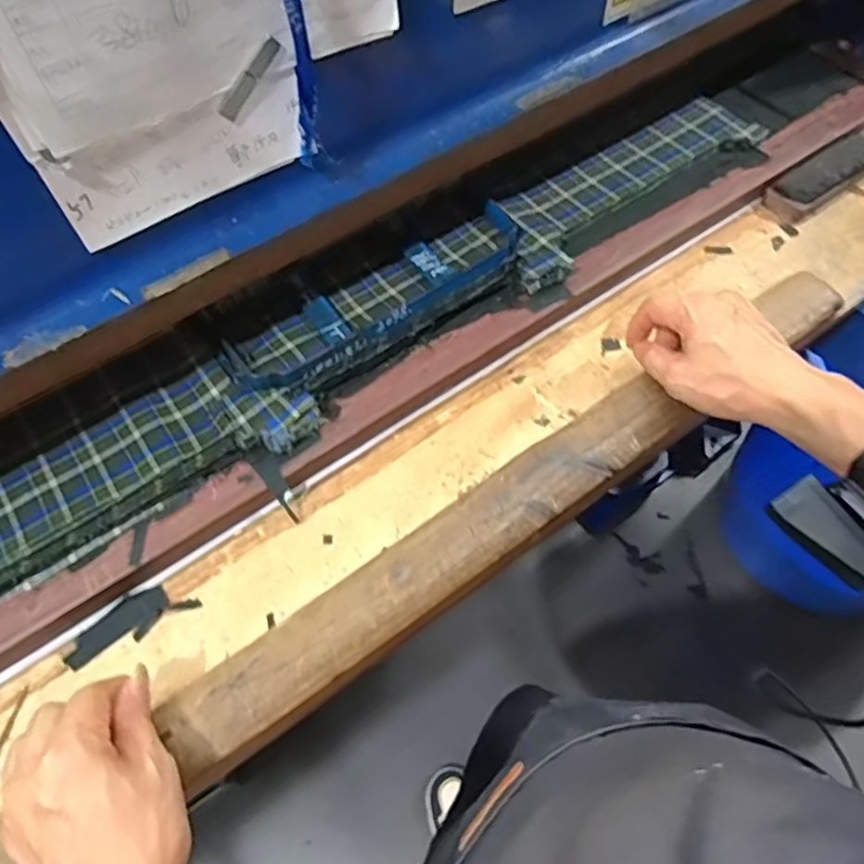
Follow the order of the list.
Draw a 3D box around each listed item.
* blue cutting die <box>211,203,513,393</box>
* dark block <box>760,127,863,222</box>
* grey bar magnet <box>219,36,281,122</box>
[{"bbox_3d":[-0.036,-0.105,0.534,0.264,0.024,0.076,-33,69,-14],"label":"blue cutting die"},{"bbox_3d":[0.387,-0.255,0.645,0.158,0.027,0.041,-35,69,-15],"label":"dark block"},{"bbox_3d":[-0.105,-0.204,0.385,0.052,0.012,0.004,-46,68,19],"label":"grey bar magnet"}]

